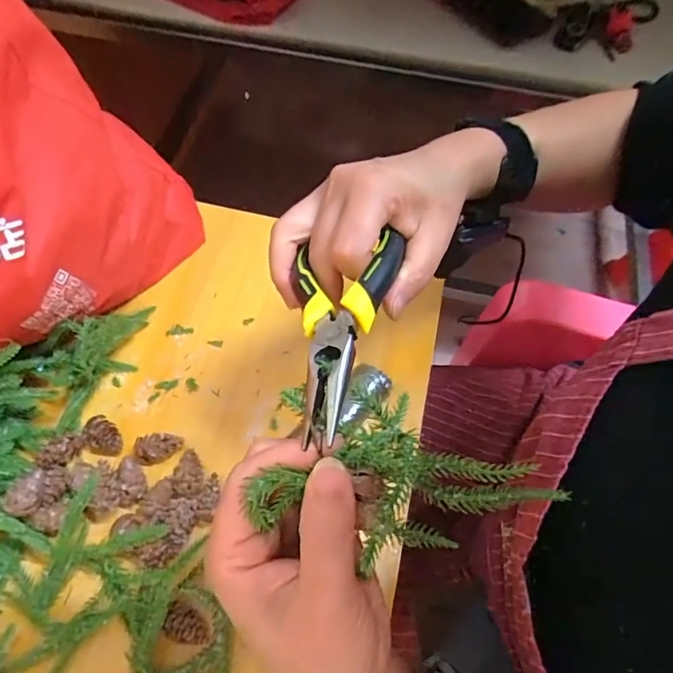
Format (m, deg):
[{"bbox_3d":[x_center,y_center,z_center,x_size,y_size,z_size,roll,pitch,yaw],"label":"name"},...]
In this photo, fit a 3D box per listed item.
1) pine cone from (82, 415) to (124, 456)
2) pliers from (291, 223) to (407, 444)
[{"bbox_3d":[-0.188,0.081,0.390,0.032,0.019,0.025,33,66,14],"label":"pine cone"},{"bbox_3d":[-0.003,-0.006,0.221,0.051,0.021,0.121,9,45,3],"label":"pliers"}]

